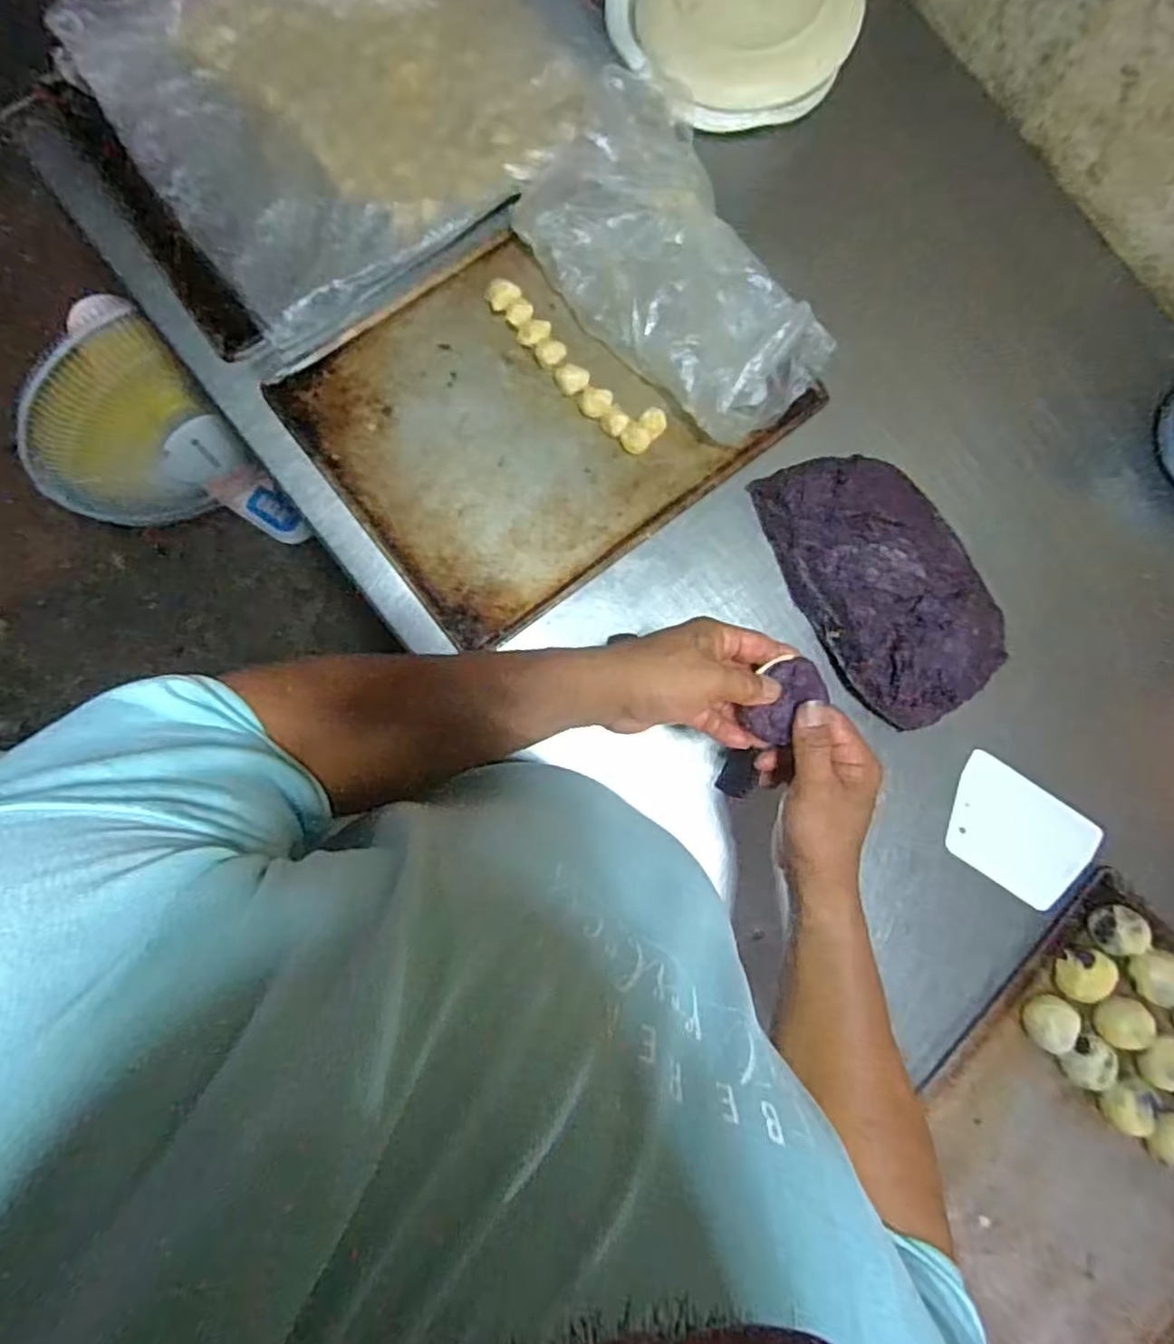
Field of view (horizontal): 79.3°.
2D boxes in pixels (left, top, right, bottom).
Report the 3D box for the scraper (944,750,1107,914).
[{"bbox_3d":[0.426,0.161,0.700,0.146,0.007,0.106,37,82,-1],"label":"scraper"}]

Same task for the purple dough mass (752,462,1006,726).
[{"bbox_3d":[0.282,-0.088,0.672,0.146,0.075,0.268,-27,87,-7],"label":"purple dough mass"}]

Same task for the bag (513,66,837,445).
[{"bbox_3d":[0.094,-0.391,0.669,0.193,0.104,0.328,-41,89,-7],"label":"bag"}]

